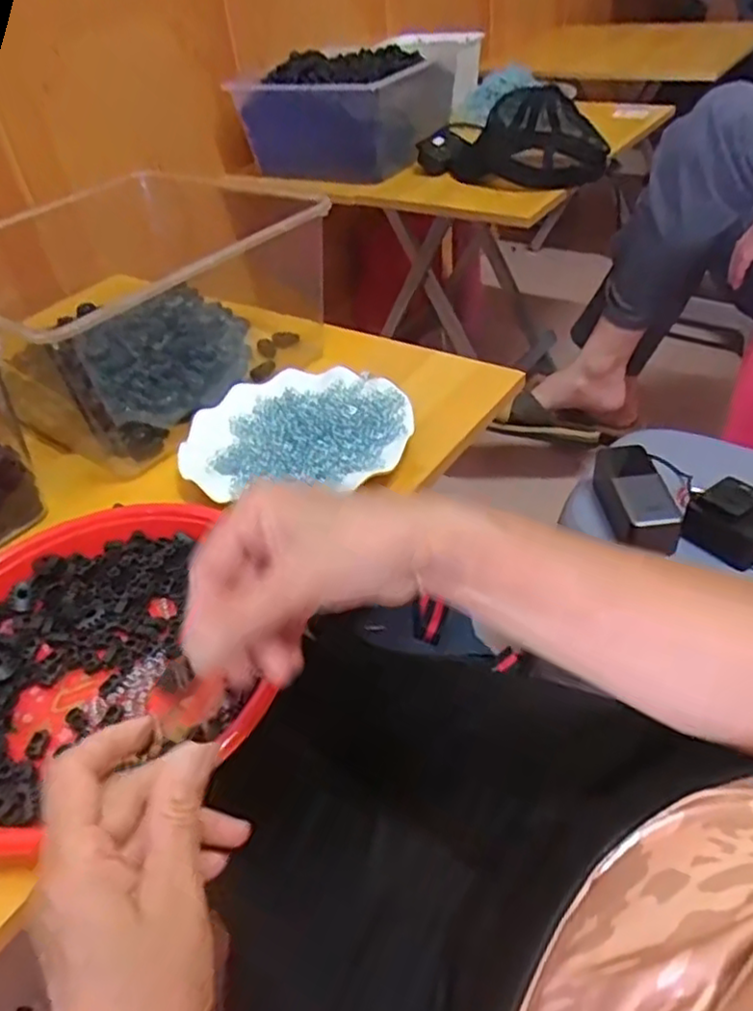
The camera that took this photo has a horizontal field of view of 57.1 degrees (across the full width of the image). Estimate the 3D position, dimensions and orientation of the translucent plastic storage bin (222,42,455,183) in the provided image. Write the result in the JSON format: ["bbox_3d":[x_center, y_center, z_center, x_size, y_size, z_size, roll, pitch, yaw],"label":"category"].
[{"bbox_3d":[-0.045,-0.625,1.108,0.266,0.140,0.236,24,50,30],"label":"translucent plastic storage bin"}]

